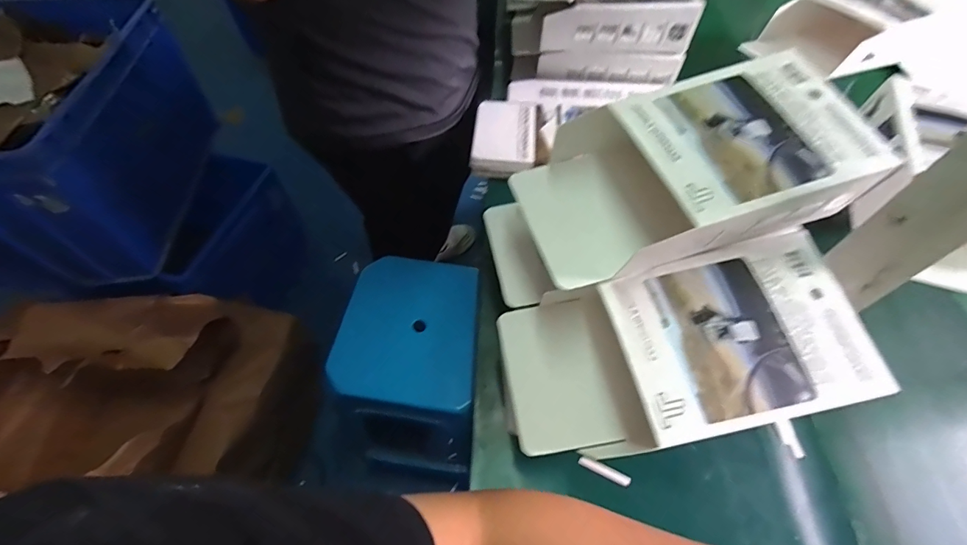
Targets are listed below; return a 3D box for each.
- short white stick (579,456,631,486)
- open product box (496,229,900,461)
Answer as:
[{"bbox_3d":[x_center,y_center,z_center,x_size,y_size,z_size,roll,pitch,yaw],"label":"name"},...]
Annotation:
[{"bbox_3d":[0.114,0.186,0.399,0.048,0.005,0.010,20,60,16],"label":"short white stick"},{"bbox_3d":[0.148,0.062,0.345,0.263,0.083,0.149,-6,57,0],"label":"open product box"}]

